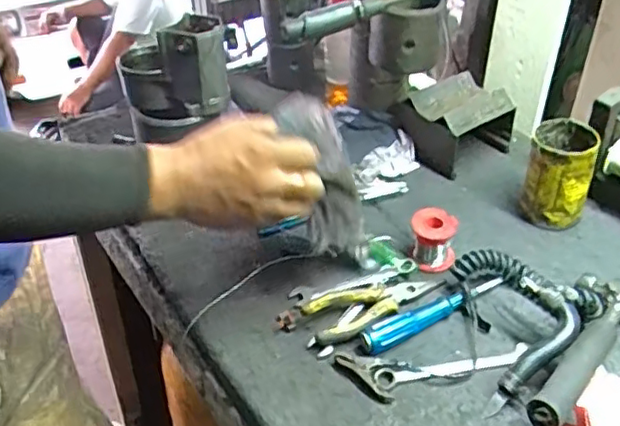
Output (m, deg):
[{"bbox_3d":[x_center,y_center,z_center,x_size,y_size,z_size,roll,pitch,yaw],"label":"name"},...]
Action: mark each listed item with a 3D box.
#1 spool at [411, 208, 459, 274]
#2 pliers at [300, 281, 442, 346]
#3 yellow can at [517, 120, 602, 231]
[{"bbox_3d":[0.140,0.034,0.728,0.050,0.058,0.050,0,38,0],"label":"spool"},{"bbox_3d":[0.074,0.098,0.677,0.155,0.029,0.053,-15,40,-18],"label":"pliers"},{"bbox_3d":[0.301,-0.044,0.779,0.077,0.114,0.074,12,40,15],"label":"yellow can"}]

